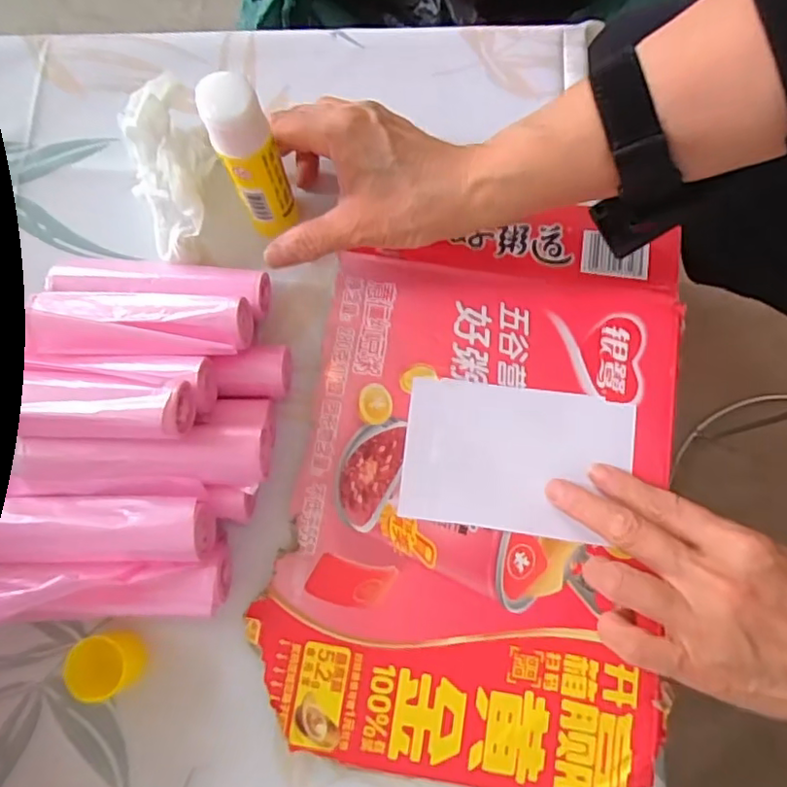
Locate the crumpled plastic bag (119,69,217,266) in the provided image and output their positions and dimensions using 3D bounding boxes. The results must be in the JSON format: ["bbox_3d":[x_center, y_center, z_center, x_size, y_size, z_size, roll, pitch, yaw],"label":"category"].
[{"bbox_3d":[-0.132,-0.136,0.362,0.050,0.044,0.107,-20,77,-4],"label":"crumpled plastic bag"}]

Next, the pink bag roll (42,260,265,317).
[{"bbox_3d":[-0.133,-0.063,0.356,0.124,0.024,0.025,6,76,2],"label":"pink bag roll"}]

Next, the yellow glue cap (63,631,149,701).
[{"bbox_3d":[-0.141,0.135,0.306,0.030,0.033,0.028,0,76,1],"label":"yellow glue cap"}]

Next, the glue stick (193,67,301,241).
[{"bbox_3d":[-0.072,-0.117,0.318,0.027,0.102,0.020,-28,71,-4],"label":"glue stick"}]

